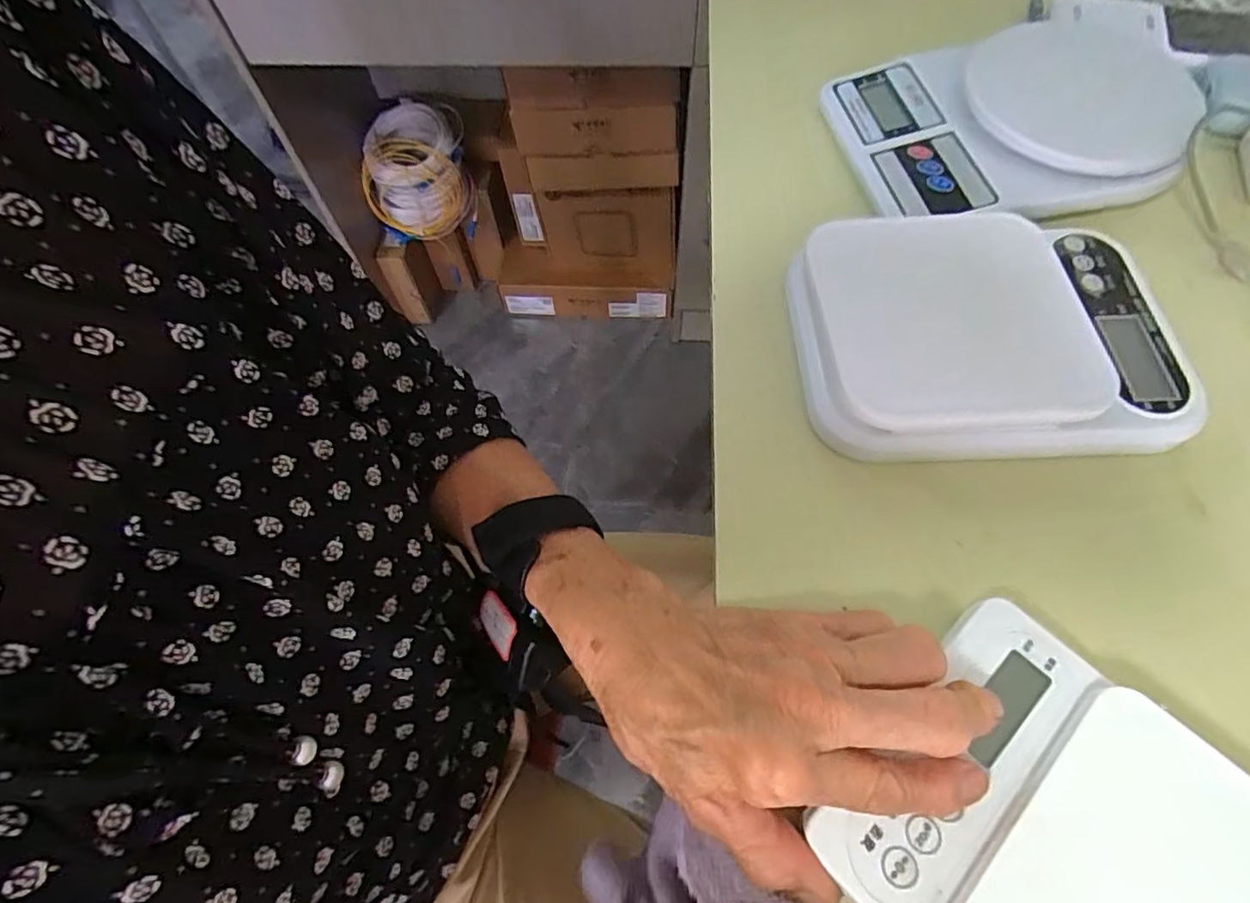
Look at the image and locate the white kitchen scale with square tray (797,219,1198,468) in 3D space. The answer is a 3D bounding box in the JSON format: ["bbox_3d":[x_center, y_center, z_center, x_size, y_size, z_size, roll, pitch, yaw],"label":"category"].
[{"bbox_3d":[0.193,-0.067,0.327,0.200,0.035,0.145,-2,63,1],"label":"white kitchen scale with square tray"}]

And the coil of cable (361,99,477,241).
[{"bbox_3d":[-0.391,-0.519,1.131,0.195,0.165,0.188,-1,63,2],"label":"coil of cable"}]

